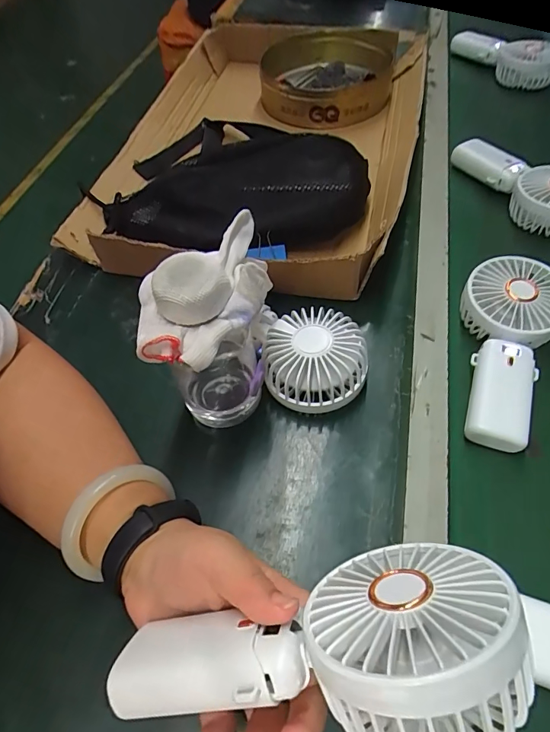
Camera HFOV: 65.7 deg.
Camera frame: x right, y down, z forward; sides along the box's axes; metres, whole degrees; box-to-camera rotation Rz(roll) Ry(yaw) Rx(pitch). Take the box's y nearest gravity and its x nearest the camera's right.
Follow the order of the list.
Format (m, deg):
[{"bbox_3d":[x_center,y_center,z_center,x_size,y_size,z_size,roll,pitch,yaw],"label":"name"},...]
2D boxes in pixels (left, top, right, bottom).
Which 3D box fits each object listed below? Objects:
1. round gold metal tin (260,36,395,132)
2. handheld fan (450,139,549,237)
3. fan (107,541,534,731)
[{"bbox_3d":[0.078,-0.423,0.630,0.180,0.073,0.189,12,56,5],"label":"round gold metal tin"},{"bbox_3d":[0.290,-0.220,0.509,0.073,0.043,0.182,-24,60,-18],"label":"handheld fan"},{"bbox_3d":[0.019,0.123,0.199,0.172,0.044,0.091,-18,12,27],"label":"fan"}]

